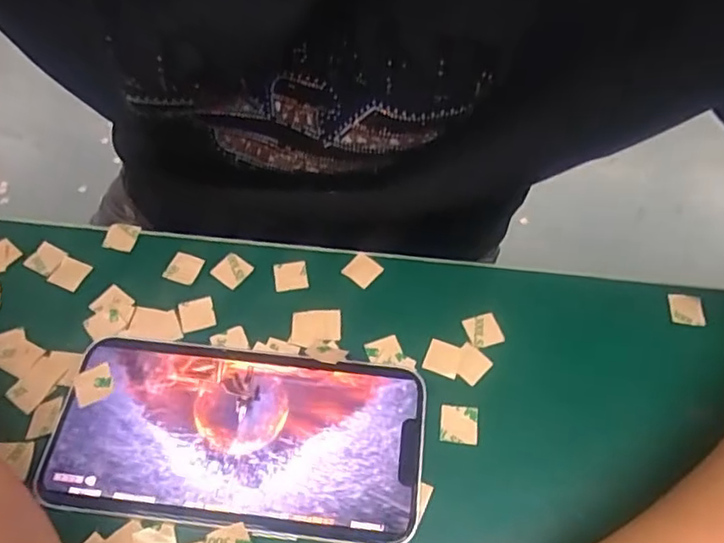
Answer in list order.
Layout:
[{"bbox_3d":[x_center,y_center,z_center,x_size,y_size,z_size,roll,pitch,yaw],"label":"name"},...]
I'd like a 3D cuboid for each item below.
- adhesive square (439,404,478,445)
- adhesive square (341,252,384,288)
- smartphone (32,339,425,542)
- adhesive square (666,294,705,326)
[{"bbox_3d":[0.040,0.064,0.247,0.016,0.004,0.015,6,62,3],"label":"adhesive square"},{"bbox_3d":[0.000,-0.001,0.285,0.015,0.004,0.014,33,63,18],"label":"adhesive square"},{"bbox_3d":[-0.049,0.066,0.237,0.142,0.010,0.070,5,58,2],"label":"smartphone"},{"bbox_3d":[0.154,0.017,0.278,0.015,0.004,0.015,11,58,5],"label":"adhesive square"}]

